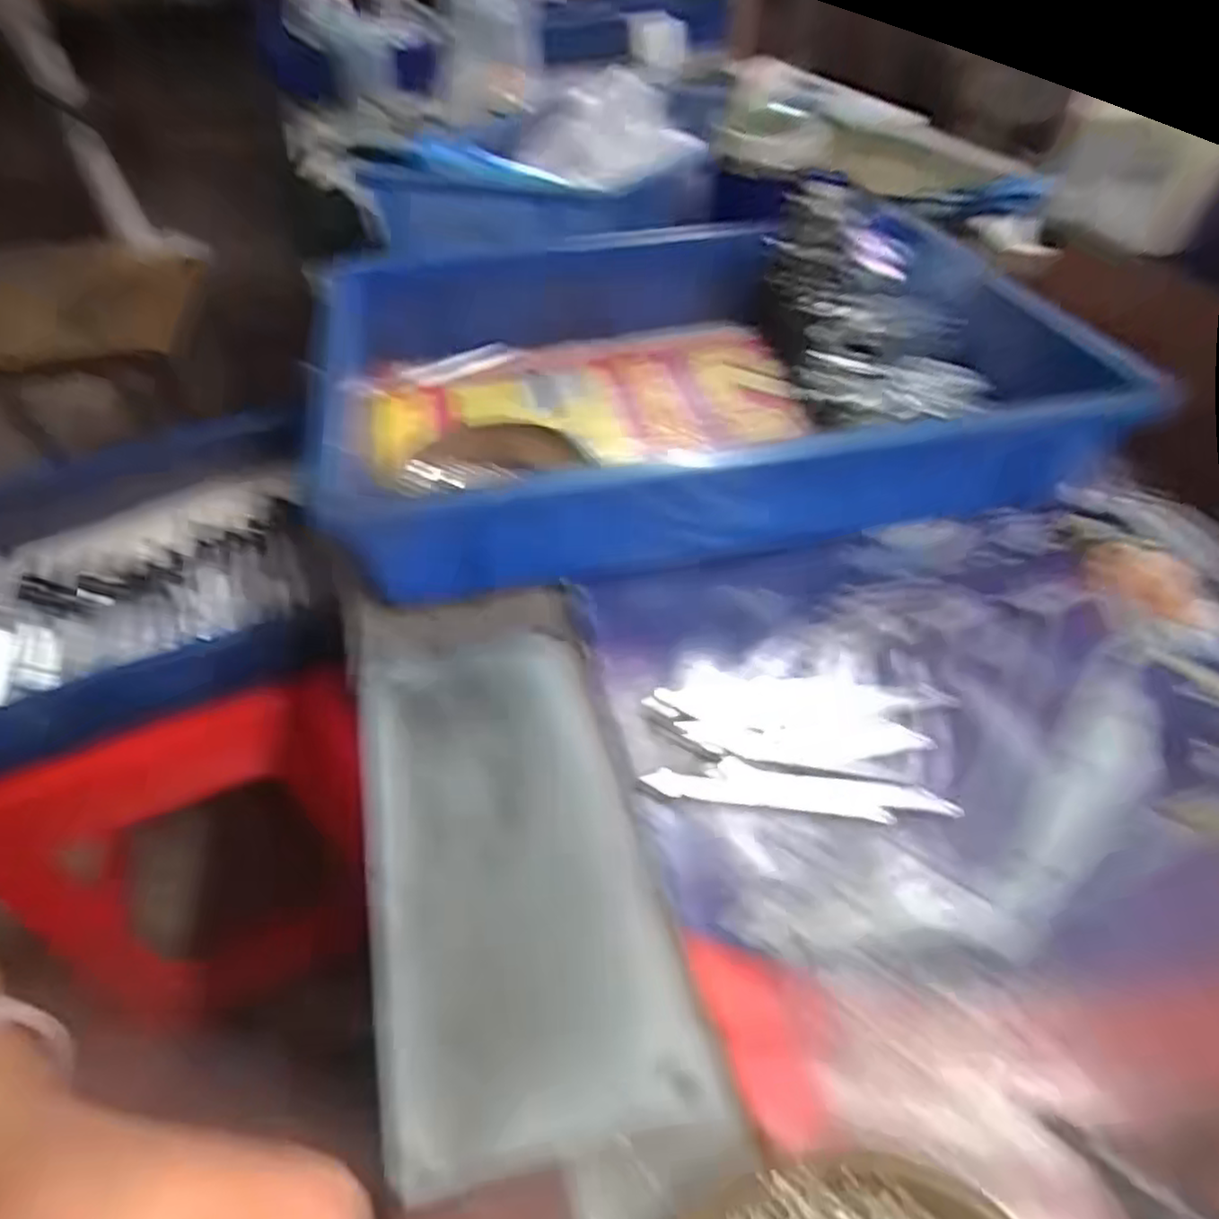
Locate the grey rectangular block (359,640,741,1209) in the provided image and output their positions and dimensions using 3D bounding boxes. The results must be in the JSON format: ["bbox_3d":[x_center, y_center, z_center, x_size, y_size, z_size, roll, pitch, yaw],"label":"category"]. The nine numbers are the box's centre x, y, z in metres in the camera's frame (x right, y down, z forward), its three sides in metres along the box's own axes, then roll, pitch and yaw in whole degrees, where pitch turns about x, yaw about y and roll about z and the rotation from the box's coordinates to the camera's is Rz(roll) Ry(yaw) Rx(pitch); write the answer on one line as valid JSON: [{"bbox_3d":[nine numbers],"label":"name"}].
[{"bbox_3d":[-0.039,0.091,0.269,0.098,0.009,0.194,-10,48,-13],"label":"grey rectangular block"}]

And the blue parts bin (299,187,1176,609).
[{"bbox_3d":[0.058,-0.155,0.453,0.423,0.082,0.289,-8,47,-7],"label":"blue parts bin"}]

